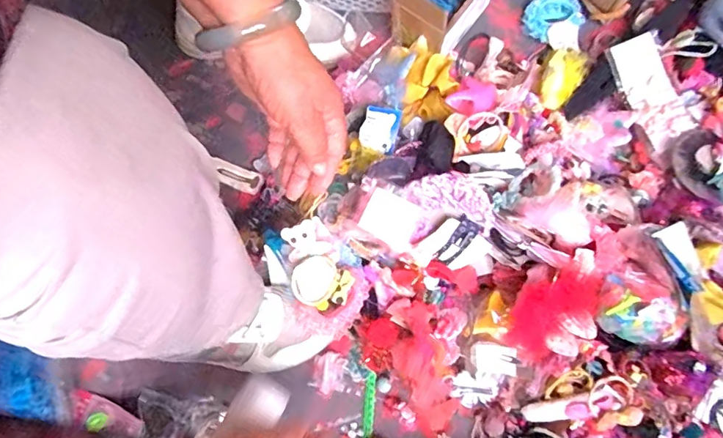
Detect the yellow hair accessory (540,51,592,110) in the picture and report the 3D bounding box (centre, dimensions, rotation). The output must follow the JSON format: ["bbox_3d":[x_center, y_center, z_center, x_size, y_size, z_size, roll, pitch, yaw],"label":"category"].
[{"bbox_3d":[0.252,-0.178,0.634,0.047,0.026,0.092,38,79,11],"label":"yellow hair accessory"}]

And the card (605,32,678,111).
[{"bbox_3d":[0.349,-0.182,0.623,0.056,0.013,0.088,-22,90,6],"label":"card"}]

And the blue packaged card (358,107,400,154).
[{"bbox_3d":[0.018,-0.092,0.521,0.037,0.050,0.006,8,34,-6],"label":"blue packaged card"}]

